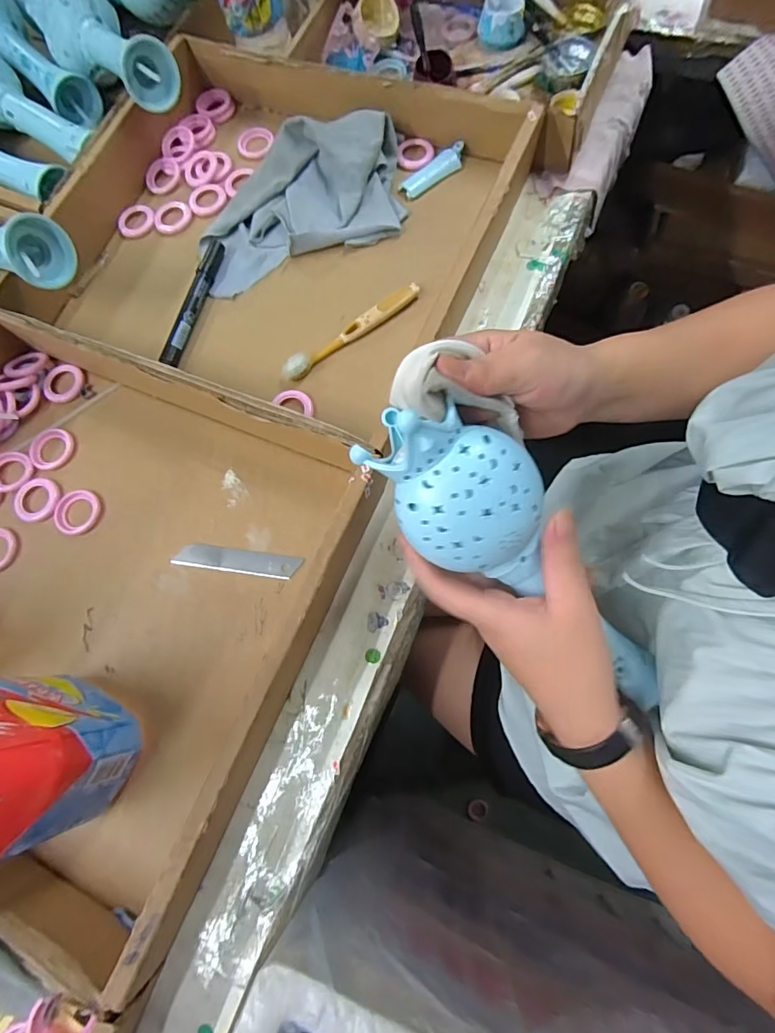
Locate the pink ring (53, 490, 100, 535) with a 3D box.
[{"bbox_3d":[-0.254,-0.003,0.392,0.036,0.004,0.037,-1,75,4],"label":"pink ring"}]

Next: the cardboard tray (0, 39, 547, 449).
[{"bbox_3d":[-0.104,-0.258,0.430,0.377,0.082,0.343,22,78,10],"label":"cardboard tray"}]

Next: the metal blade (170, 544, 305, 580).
[{"bbox_3d":[-0.115,0.034,0.369,0.099,0.004,0.018,7,74,7],"label":"metal blade"}]

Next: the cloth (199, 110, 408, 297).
[{"bbox_3d":[-0.078,-0.293,0.434,0.204,0.038,0.115,-20,76,-4],"label":"cloth"}]

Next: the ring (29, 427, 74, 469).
[{"bbox_3d":[-0.289,-0.059,0.411,0.038,0.004,0.037,-1,75,4],"label":"ring"}]

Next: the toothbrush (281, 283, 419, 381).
[{"bbox_3d":[-0.031,-0.160,0.414,0.137,0.010,0.020,-34,75,-5],"label":"toothbrush"}]

